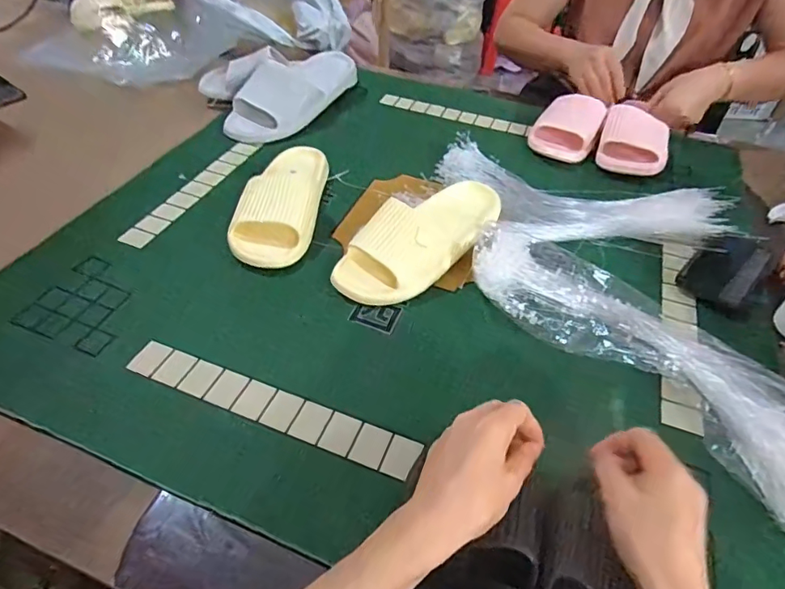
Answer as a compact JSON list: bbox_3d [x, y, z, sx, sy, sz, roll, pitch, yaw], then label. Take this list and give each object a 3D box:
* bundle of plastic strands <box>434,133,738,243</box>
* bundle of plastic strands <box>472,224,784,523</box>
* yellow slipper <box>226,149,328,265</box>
[{"bbox_3d":[0.260,-0.132,0.706,0.411,0.025,0.197,16,47,14],"label":"bundle of plastic strands"},{"bbox_3d":[0.272,0.067,0.475,0.140,0.072,0.444,-27,52,-25],"label":"bundle of plastic strands"},{"bbox_3d":[-0.145,-0.132,0.686,0.101,0.046,0.246,7,45,5],"label":"yellow slipper"}]

